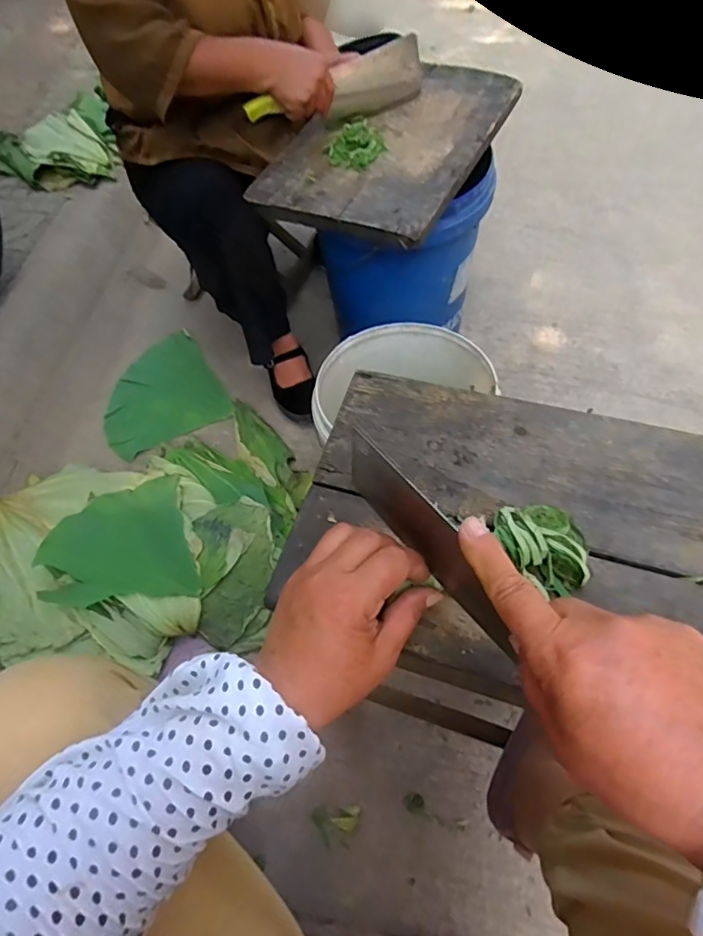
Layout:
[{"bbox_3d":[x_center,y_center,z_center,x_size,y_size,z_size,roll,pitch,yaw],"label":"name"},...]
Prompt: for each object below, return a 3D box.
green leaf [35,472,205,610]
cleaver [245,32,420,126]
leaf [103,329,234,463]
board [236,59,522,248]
[{"bbox_3d":[-0.368,0.115,0.828,0.216,0.065,0.232,-17,61,-5],"label":"green leaf"},{"bbox_3d":[-0.017,-0.575,0.813,0.308,0.083,0.023,-34,64,-14],"label":"cleaver"},{"bbox_3d":[-0.410,-0.154,1.118,0.246,0.026,0.263,-29,63,-12],"label":"leaf"},{"bbox_3d":[0.063,-0.517,0.830,0.286,0.033,0.450,24,63,15],"label":"board"}]

